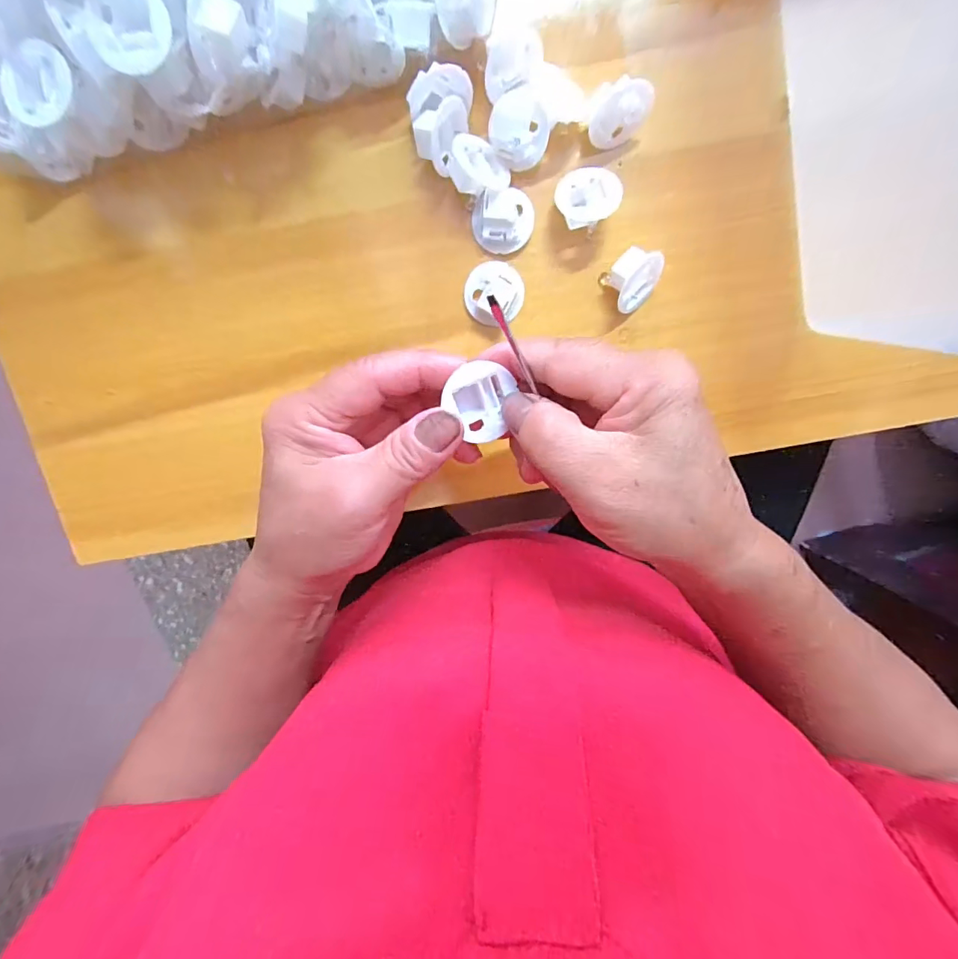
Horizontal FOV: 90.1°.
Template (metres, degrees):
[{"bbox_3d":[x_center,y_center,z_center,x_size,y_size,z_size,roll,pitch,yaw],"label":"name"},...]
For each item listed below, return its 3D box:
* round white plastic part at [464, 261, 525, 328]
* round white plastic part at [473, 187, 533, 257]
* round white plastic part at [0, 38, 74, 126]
[{"bbox_3d":[0.009,-0.103,0.265,0.032,0.017,0.032,0,101,0],"label":"round white plastic part"},{"bbox_3d":[0.013,-0.138,0.257,0.032,0.019,0.028,-14,101,2],"label":"round white plastic part"},{"bbox_3d":[-0.189,-0.169,0.204,0.027,0.006,0.032,38,99,-7],"label":"round white plastic part"}]

